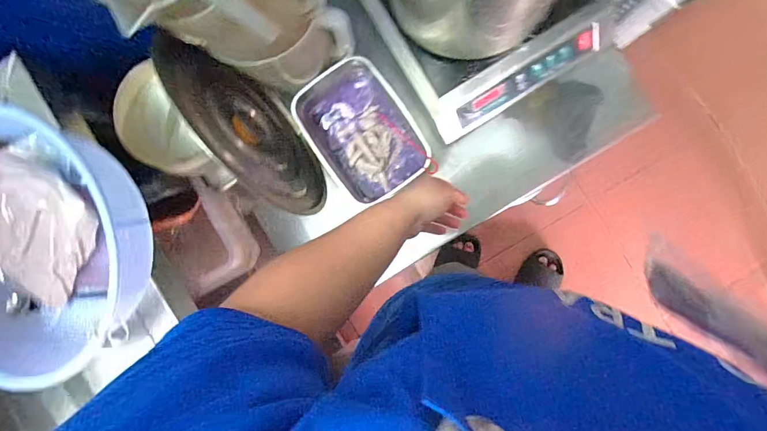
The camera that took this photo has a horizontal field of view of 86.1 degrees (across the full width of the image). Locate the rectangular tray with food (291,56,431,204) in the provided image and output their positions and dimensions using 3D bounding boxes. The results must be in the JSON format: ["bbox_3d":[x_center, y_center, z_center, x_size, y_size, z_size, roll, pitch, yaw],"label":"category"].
[{"bbox_3d":[-0.047,-0.168,0.803,0.178,0.095,0.264,-35,88,5],"label":"rectangular tray with food"}]

